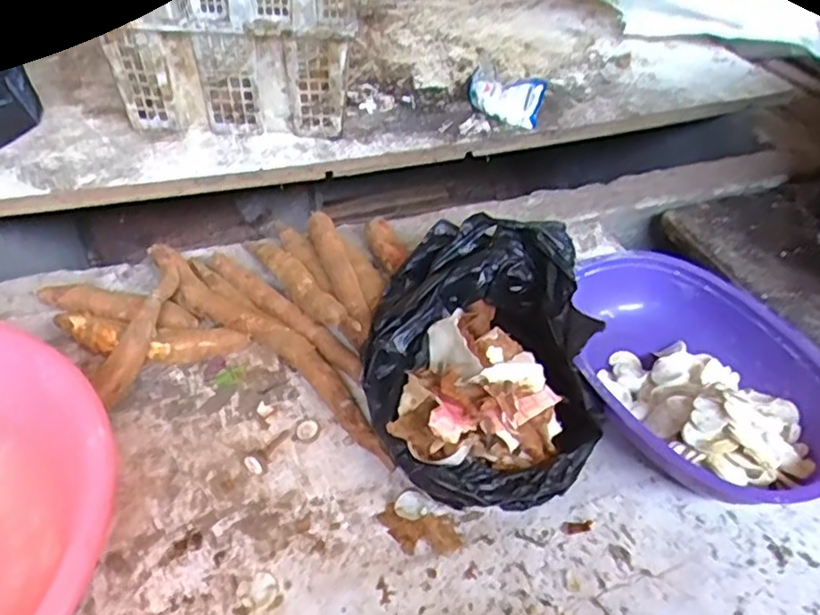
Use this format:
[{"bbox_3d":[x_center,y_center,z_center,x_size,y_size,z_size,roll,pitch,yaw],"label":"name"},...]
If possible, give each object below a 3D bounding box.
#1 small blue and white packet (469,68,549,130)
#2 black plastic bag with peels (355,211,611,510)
[{"bbox_3d":[0.139,-0.320,0.995,0.128,0.074,0.053,34,54,26],"label":"small blue and white packet"},{"bbox_3d":[0.064,0.044,0.616,0.211,0.094,0.286,-2,44,-5],"label":"black plastic bag with peels"}]

